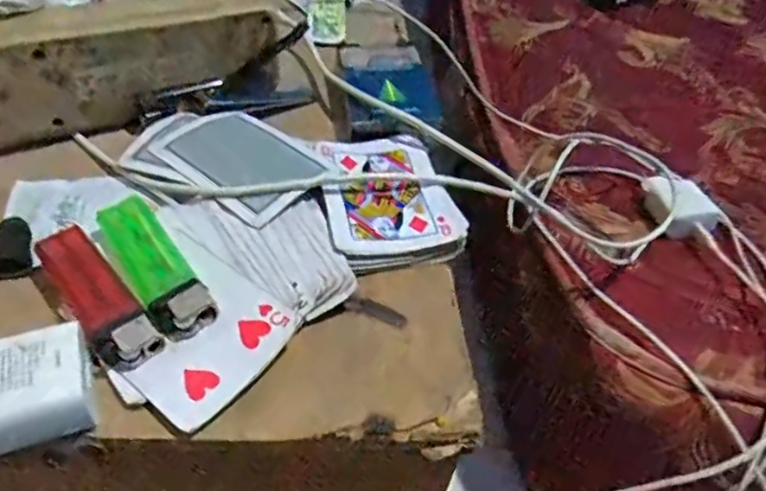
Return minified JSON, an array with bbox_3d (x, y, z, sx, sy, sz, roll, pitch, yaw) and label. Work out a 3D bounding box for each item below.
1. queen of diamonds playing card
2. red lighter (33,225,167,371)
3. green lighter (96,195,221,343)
[{"bbox_3d":[0.002,-0.028,0.322,0.065,0.007,0.089,-5,45,-11],"label":"queen of diamonds playing card"},{"bbox_3d":[-0.119,0.020,0.257,0.022,0.008,0.079,-29,55,-31],"label":"red lighter"},{"bbox_3d":[-0.101,0.007,0.270,0.025,0.008,0.081,-25,53,-29],"label":"green lighter"}]

